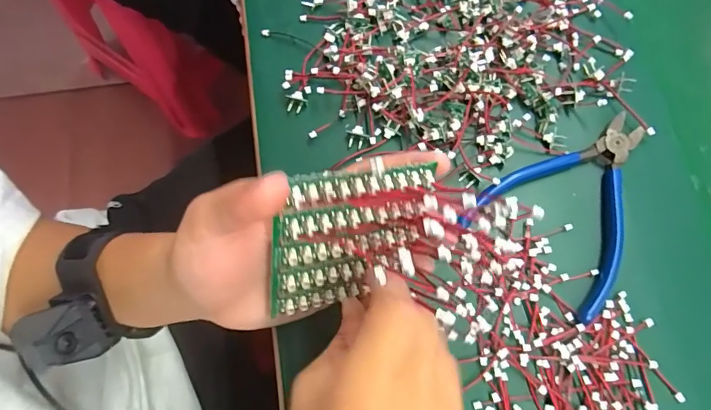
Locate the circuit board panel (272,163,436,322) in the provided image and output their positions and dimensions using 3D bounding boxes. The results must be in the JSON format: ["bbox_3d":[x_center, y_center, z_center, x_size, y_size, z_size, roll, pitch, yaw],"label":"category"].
[{"bbox_3d":[-0.002,0.021,0.232,0.076,0.082,0.008,-4,36,-23],"label":"circuit board panel"}]

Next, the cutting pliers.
[{"bbox_3d":[0.150,-0.006,0.310,0.099,0.010,0.133,39,77,11],"label":"cutting pliers"}]

